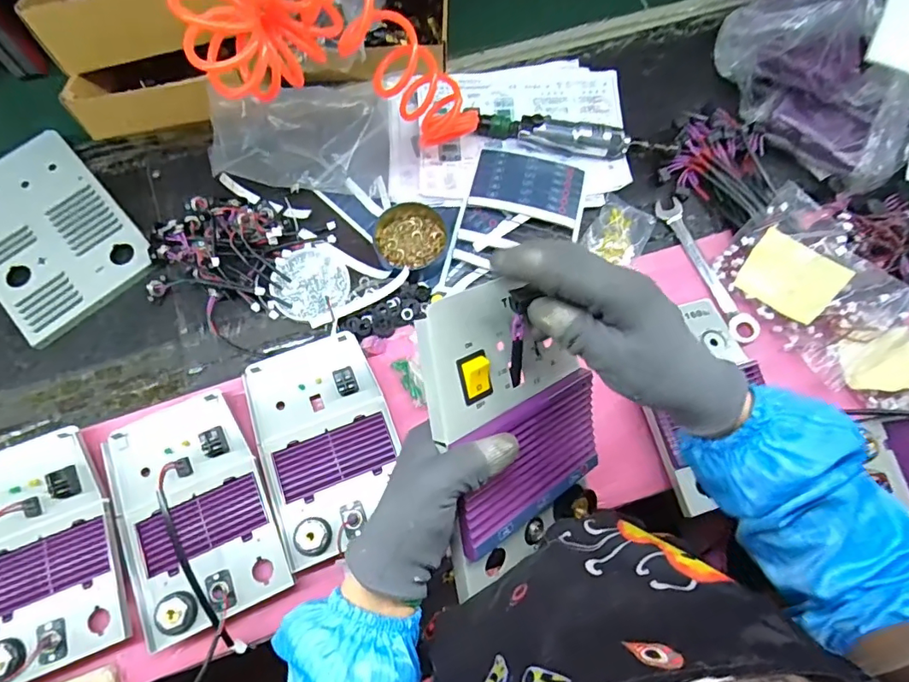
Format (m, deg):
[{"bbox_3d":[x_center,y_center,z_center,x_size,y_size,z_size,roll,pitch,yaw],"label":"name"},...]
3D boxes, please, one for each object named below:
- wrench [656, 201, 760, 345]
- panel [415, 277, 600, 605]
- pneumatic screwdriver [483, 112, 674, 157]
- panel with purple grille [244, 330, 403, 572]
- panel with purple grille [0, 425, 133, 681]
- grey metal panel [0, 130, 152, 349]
[{"bbox_3d":[0.324,-0.095,0.664,0.034,0.013,0.214,-22,75,-8],"label":"wrench"},{"bbox_3d":[0.053,0.064,0.381,0.146,0.028,0.217,-21,108,-34],"label":"panel"},{"bbox_3d":[0.167,-0.285,0.714,0.258,0.034,0.049,15,73,3],"label":"pneumatic screwdriver"},{"bbox_3d":[-0.143,0.114,0.585,0.148,0.035,0.229,-21,75,-8],"label":"panel with purple grille"},{"bbox_3d":[-0.441,0.223,0.545,0.164,0.037,0.236,-21,75,-8],"label":"panel with purple grille"},{"bbox_3d":[-0.532,-0.144,0.666,0.177,0.012,0.268,-41,79,-12],"label":"grey metal panel"}]

